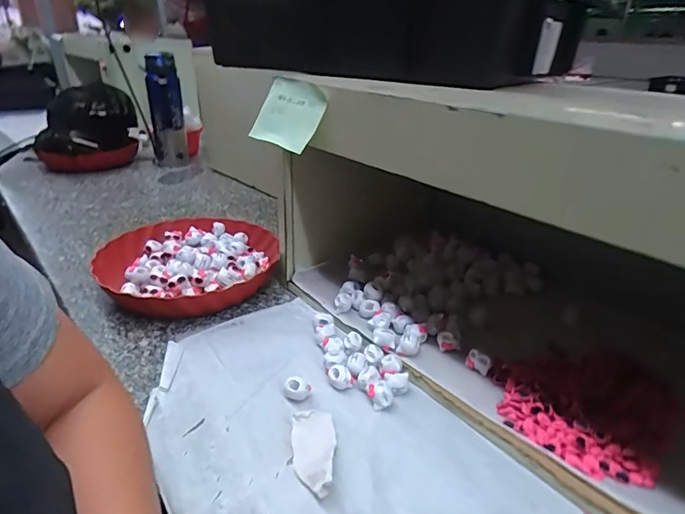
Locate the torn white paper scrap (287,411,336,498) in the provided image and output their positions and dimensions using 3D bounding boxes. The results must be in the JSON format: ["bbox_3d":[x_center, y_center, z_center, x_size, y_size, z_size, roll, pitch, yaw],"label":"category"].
[{"bbox_3d":[-0.026,0.156,0.372,0.037,0.021,0.078,1,27,-1],"label":"torn white paper scrap"}]

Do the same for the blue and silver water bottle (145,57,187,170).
[{"bbox_3d":[-0.448,-0.367,1.148,0.081,0.266,0.071,-10,29,-21],"label":"blue and silver water bottle"}]

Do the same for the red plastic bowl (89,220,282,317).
[{"bbox_3d":[-0.214,0.013,0.628,0.238,0.048,0.244,1,27,-1],"label":"red plastic bowl"}]

